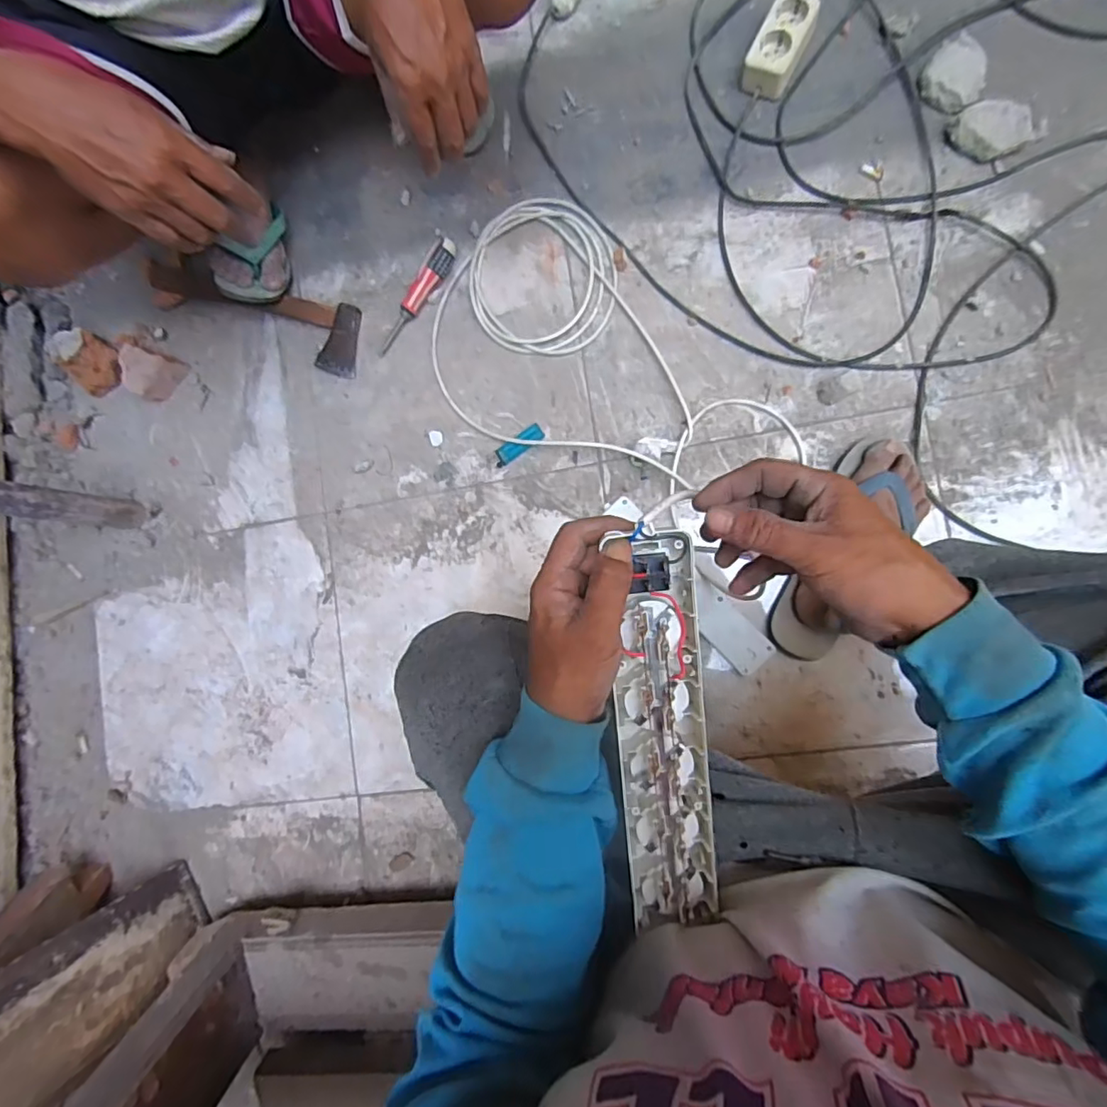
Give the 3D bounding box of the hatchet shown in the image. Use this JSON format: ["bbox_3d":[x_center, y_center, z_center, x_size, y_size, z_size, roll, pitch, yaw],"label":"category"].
[{"bbox_3d":[-0.439,-0.355,0.819,0.355,0.024,0.094,20,90,10],"label":"hatchet"}]

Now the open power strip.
[{"bbox_3d":[0.072,0.116,0.360,0.056,0.029,0.256,-2,99,9],"label":"open power strip"}]

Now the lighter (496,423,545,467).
[{"bbox_3d":[-0.047,-0.145,0.750,0.075,0.013,0.023,-34,82,6],"label":"lighter"}]

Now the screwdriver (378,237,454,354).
[{"bbox_3d":[-0.192,-0.357,0.777,0.029,0.032,0.173,42,93,9],"label":"screwdriver"}]

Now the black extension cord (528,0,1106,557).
[{"bbox_3d":[0.555,-0.599,0.668,0.791,0.038,0.996,-44,81,4],"label":"black extension cord"}]

